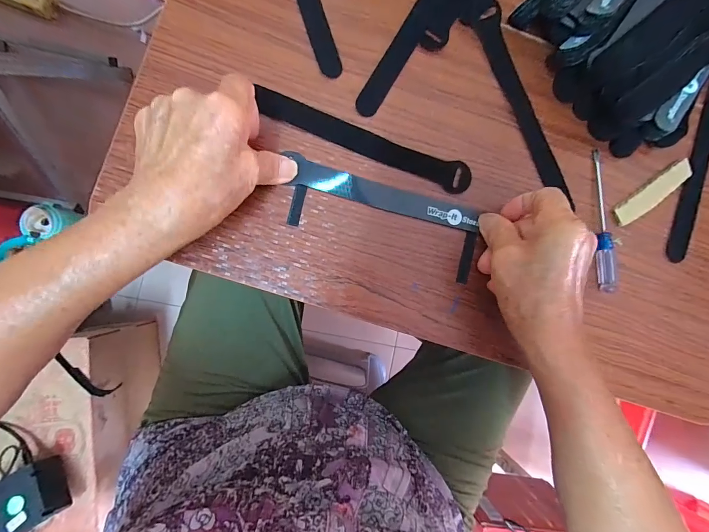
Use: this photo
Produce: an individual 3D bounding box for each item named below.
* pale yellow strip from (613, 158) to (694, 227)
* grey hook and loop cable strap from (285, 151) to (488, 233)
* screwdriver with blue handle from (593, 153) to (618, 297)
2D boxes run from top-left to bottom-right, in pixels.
[{"bbox_3d":[0.269,-0.065,0.302,0.083,0.007,0.021,-35,92,-5],"label":"pale yellow strip"},{"bbox_3d":[0.027,-0.059,0.280,0.161,0.004,0.024,14,94,-4],"label":"grey hook and loop cable strap"},{"bbox_3d":[0.220,-0.040,0.294,0.012,0.015,0.125,-1,89,-5],"label":"screwdriver with blue handle"}]

